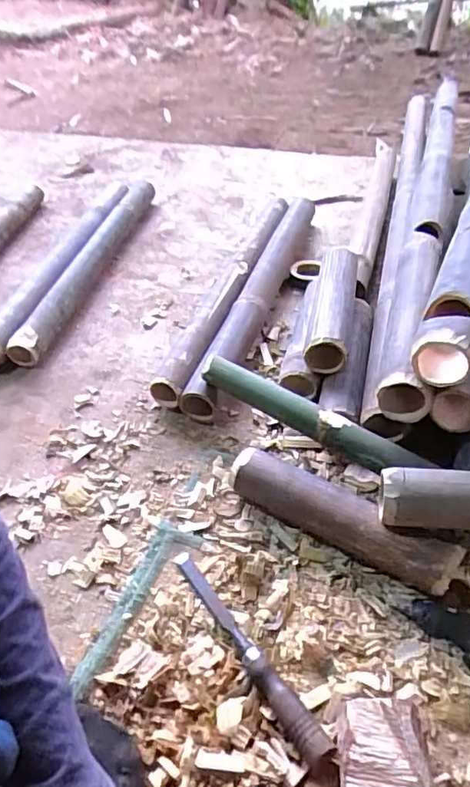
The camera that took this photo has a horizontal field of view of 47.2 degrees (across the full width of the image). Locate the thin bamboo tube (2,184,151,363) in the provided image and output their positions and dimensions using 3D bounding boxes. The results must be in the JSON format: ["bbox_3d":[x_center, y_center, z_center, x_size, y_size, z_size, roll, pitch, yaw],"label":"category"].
[{"bbox_3d":[-0.274,-0.280,1.076,0.069,0.064,0.647,5,45,11],"label":"thin bamboo tube"}]

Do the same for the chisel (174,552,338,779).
[{"bbox_3d":[0.009,0.240,0.518,0.025,0.026,0.244,-26,48,-21],"label":"chisel"}]

